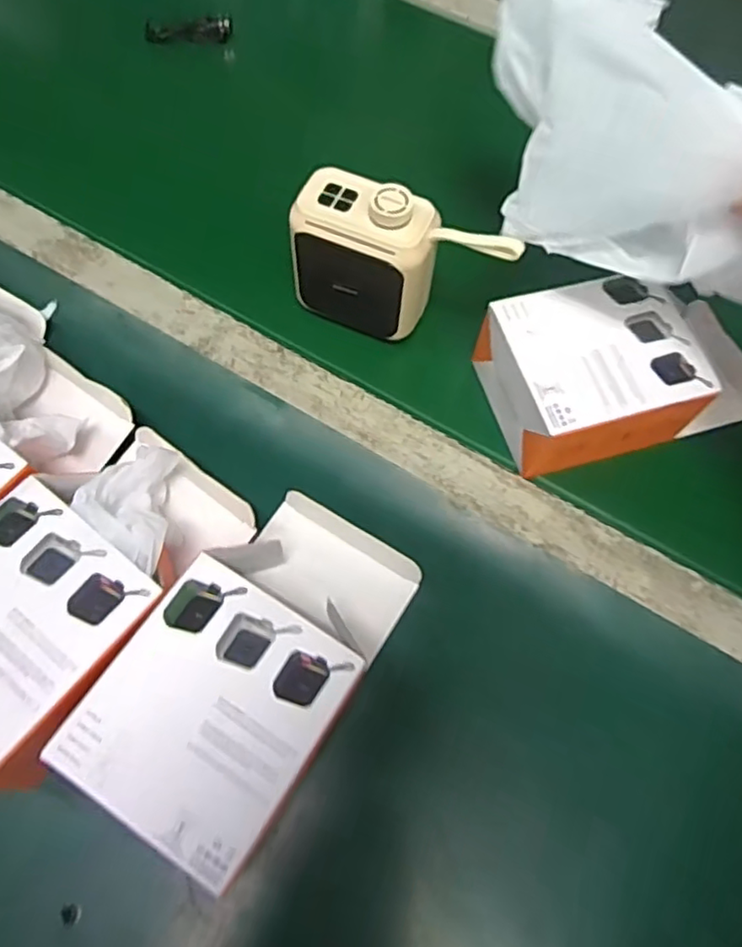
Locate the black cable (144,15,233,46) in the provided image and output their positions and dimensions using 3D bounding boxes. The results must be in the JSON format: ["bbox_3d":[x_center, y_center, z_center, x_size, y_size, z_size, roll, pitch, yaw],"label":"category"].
[{"bbox_3d":[-0.162,-0.393,0.573,0.077,0.023,0.019,-2,66,-4],"label":"black cable"}]

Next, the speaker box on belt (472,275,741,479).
[{"bbox_3d":[0.150,-0.063,0.405,0.145,0.058,0.103,-8,67,-7],"label":"speaker box on belt"}]

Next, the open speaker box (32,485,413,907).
[{"bbox_3d":[-0.054,0.091,0.327,0.097,0.065,0.177,30,68,10],"label":"open speaker box"}]

